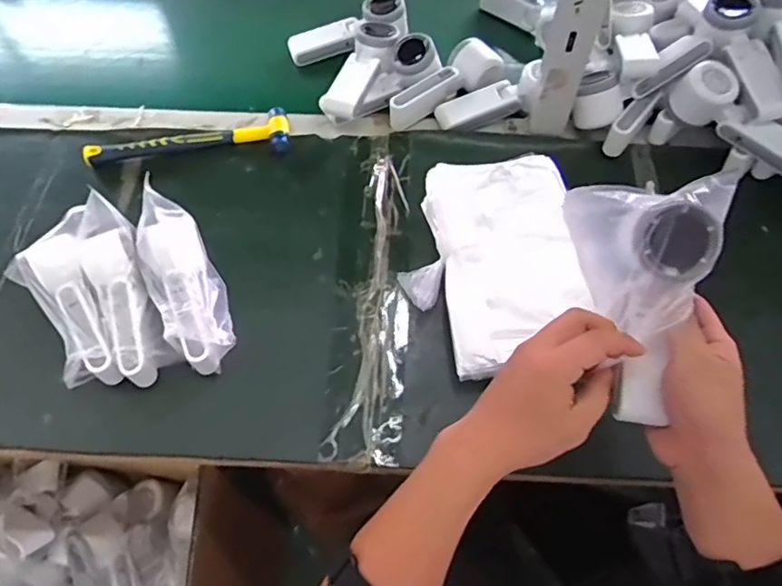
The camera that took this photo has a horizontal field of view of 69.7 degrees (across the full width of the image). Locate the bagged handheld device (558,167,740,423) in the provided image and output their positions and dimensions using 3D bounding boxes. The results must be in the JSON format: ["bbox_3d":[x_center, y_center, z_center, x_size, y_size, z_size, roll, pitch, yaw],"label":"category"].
[{"bbox_3d":[0.191,0.003,0.422,0.102,0.055,0.177,3,92,24],"label":"bagged handheld device"}]

